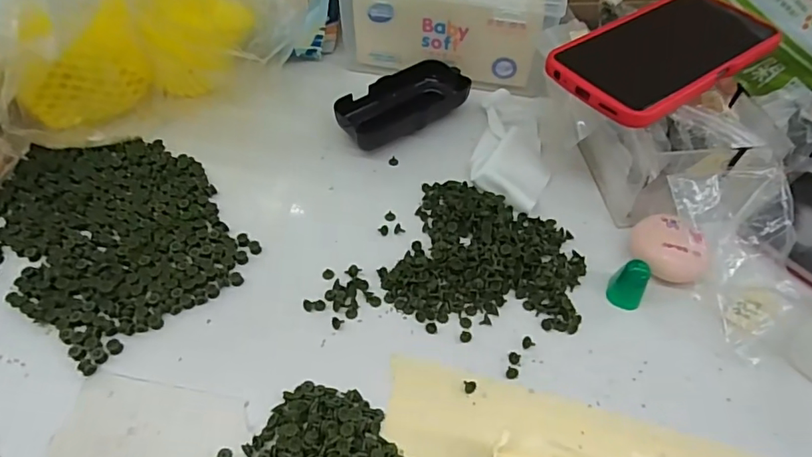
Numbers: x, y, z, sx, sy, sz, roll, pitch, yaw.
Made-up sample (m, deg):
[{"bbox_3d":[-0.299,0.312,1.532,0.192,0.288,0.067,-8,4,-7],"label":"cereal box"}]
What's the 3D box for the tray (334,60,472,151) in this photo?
[{"bbox_3d":[-0.003,-0.097,0.416,0.107,0.027,0.055,-30,58,-23],"label":"tray"}]

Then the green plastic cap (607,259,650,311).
[{"bbox_3d":[0.135,0.033,0.313,0.019,0.027,0.017,19,53,13],"label":"green plastic cap"}]

